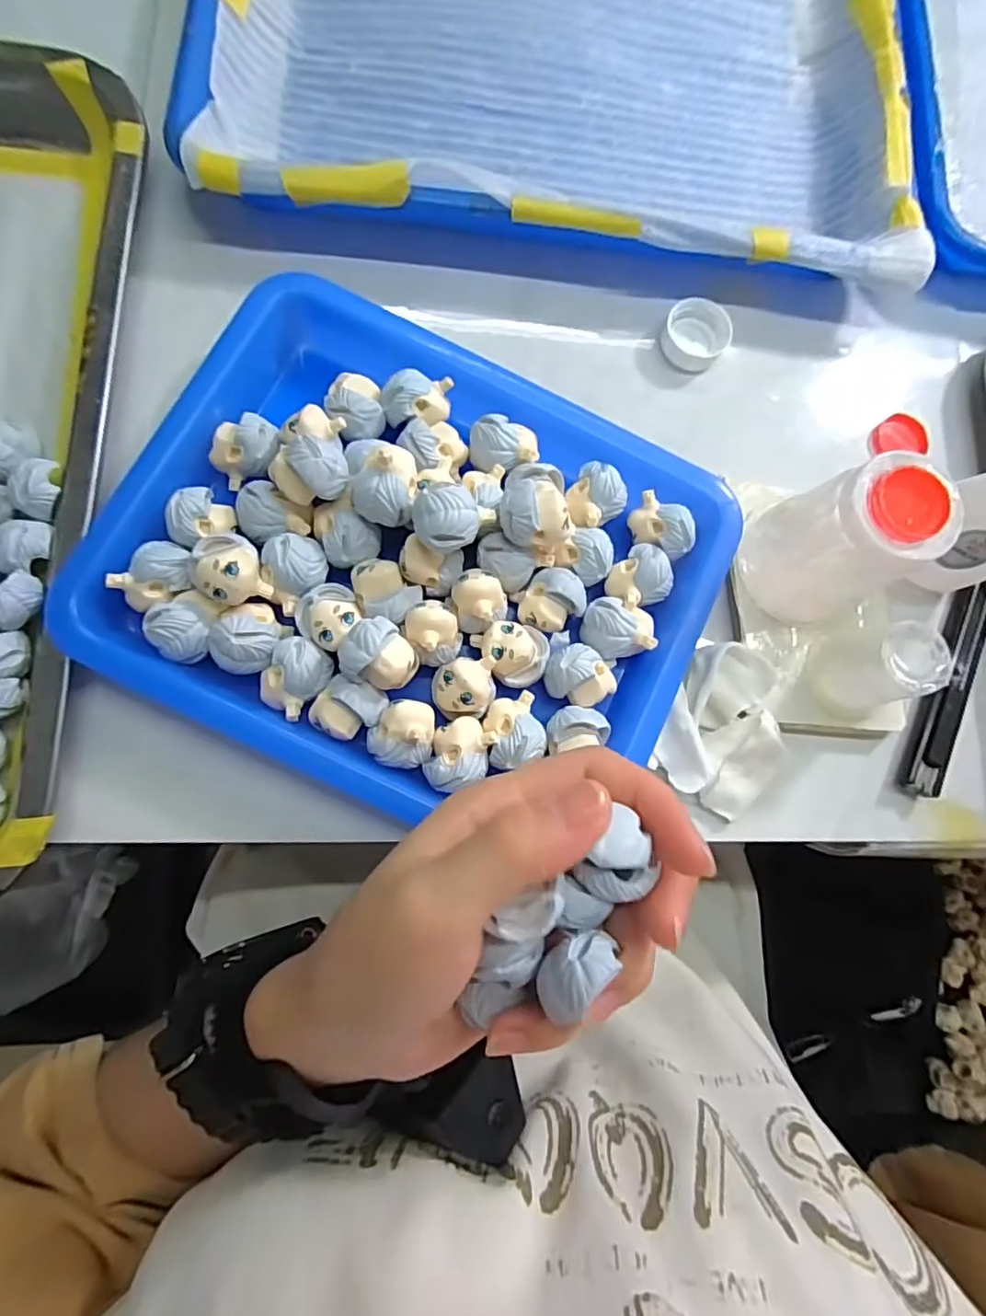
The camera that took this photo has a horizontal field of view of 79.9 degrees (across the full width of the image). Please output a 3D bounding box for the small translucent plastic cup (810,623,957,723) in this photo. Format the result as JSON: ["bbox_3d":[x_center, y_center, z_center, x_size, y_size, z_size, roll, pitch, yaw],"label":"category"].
[{"bbox_3d":[0.151,0.005,0.233,0.031,0.046,0.034,1,81,-5],"label":"small translucent plastic cup"}]

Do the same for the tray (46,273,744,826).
[{"bbox_3d":[-0.028,-0.038,0.228,0.223,0.046,0.183,22,80,-1],"label":"tray"}]

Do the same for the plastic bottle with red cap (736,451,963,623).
[{"bbox_3d":[0.132,-0.043,0.229,0.046,0.070,0.053,-25,84,-8],"label":"plastic bottle with red cap"}]

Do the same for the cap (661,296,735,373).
[{"bbox_3d":[0.095,-0.153,0.277,0.035,0.008,0.029,-42,87,-9],"label":"cap"}]

